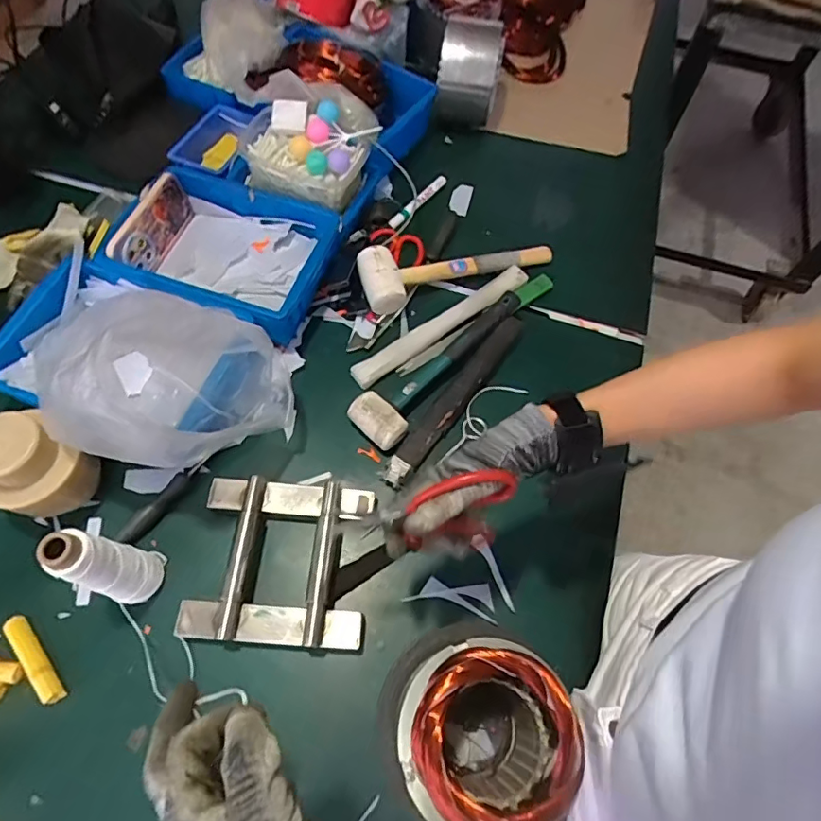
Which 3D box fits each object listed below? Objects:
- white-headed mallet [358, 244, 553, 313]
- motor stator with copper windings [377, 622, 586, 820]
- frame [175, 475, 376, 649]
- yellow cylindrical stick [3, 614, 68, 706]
[{"bbox_3d":[0.067,-0.222,0.784,0.295,0.064,0.086,-21,67,-12],"label":"white-headed mallet"},{"bbox_3d":[0.054,0.288,0.482,0.161,0.164,0.146,22,65,8],"label":"motor stator with copper windings"},{"bbox_3d":[-0.146,0.168,0.605,0.195,0.041,0.179,5,64,0],"label":"frame"},{"bbox_3d":[-0.399,0.264,0.566,0.024,0.022,0.103,-41,72,-19],"label":"yellow cylindrical stick"}]

